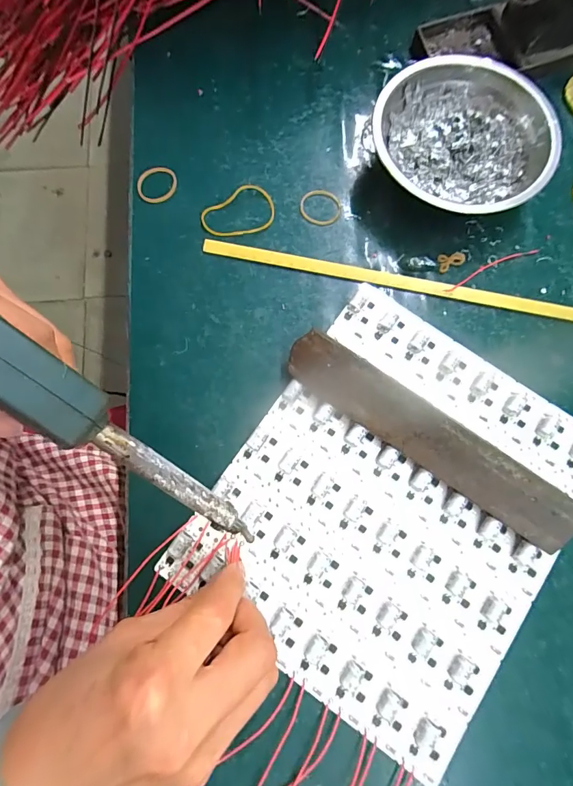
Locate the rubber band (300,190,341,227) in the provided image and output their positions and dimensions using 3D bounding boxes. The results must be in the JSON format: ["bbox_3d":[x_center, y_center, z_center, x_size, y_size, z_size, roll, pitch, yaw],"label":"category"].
[{"bbox_3d":[0.026,-0.142,0.310,0.032,0.004,0.030,0,78,-1],"label":"rubber band"}]

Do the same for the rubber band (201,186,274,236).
[{"bbox_3d":[-0.037,-0.136,0.306,0.055,0.004,0.038,-14,78,-4],"label":"rubber band"}]

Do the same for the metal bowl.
[{"bbox_3d":[0.126,-0.179,0.302,0.120,0.039,0.123,0,78,-1],"label":"metal bowl"}]

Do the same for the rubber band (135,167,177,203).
[{"bbox_3d":[-0.099,-0.159,0.311,0.031,0.004,0.027,-13,78,-3],"label":"rubber band"}]

